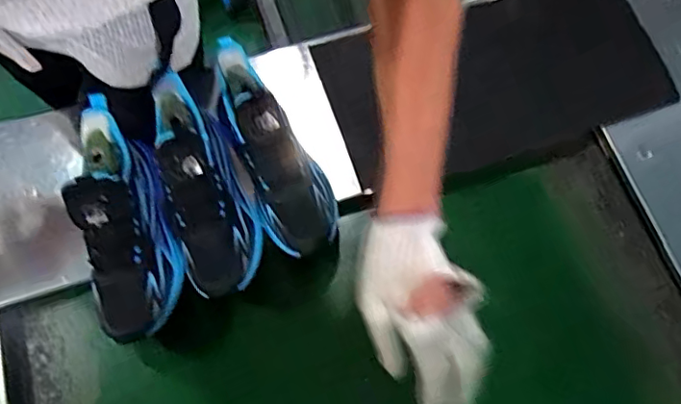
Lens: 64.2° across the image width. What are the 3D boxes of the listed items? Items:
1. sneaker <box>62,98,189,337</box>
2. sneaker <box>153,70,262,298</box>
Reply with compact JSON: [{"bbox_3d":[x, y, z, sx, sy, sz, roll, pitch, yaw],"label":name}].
[{"bbox_3d":[-0.240,0.015,0.581,0.095,0.138,0.249,-11,72,-5],"label":"sneaker"},{"bbox_3d":[-0.153,-0.020,0.592,0.090,0.095,0.243,-17,94,-7],"label":"sneaker"}]

